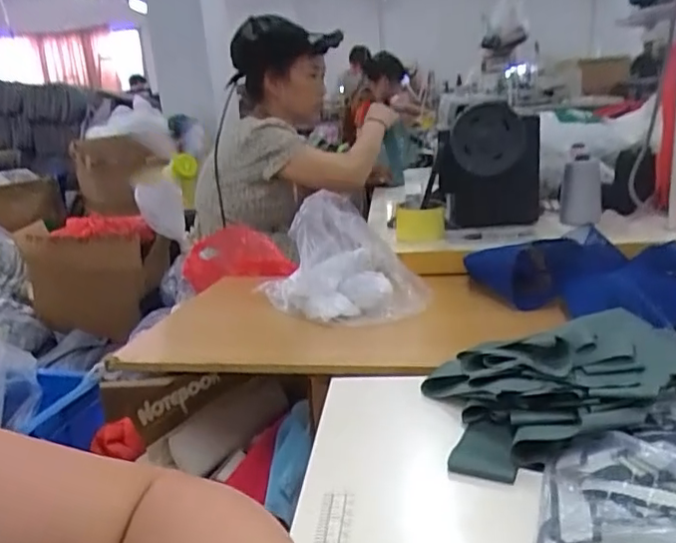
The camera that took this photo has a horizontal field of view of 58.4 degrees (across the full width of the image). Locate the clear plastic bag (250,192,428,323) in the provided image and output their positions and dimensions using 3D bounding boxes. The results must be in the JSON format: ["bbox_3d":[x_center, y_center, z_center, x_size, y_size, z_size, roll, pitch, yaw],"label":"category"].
[{"bbox_3d":[0.004,-0.027,0.752,0.147,0.132,0.176,-13,19,-25],"label":"clear plastic bag"}]

